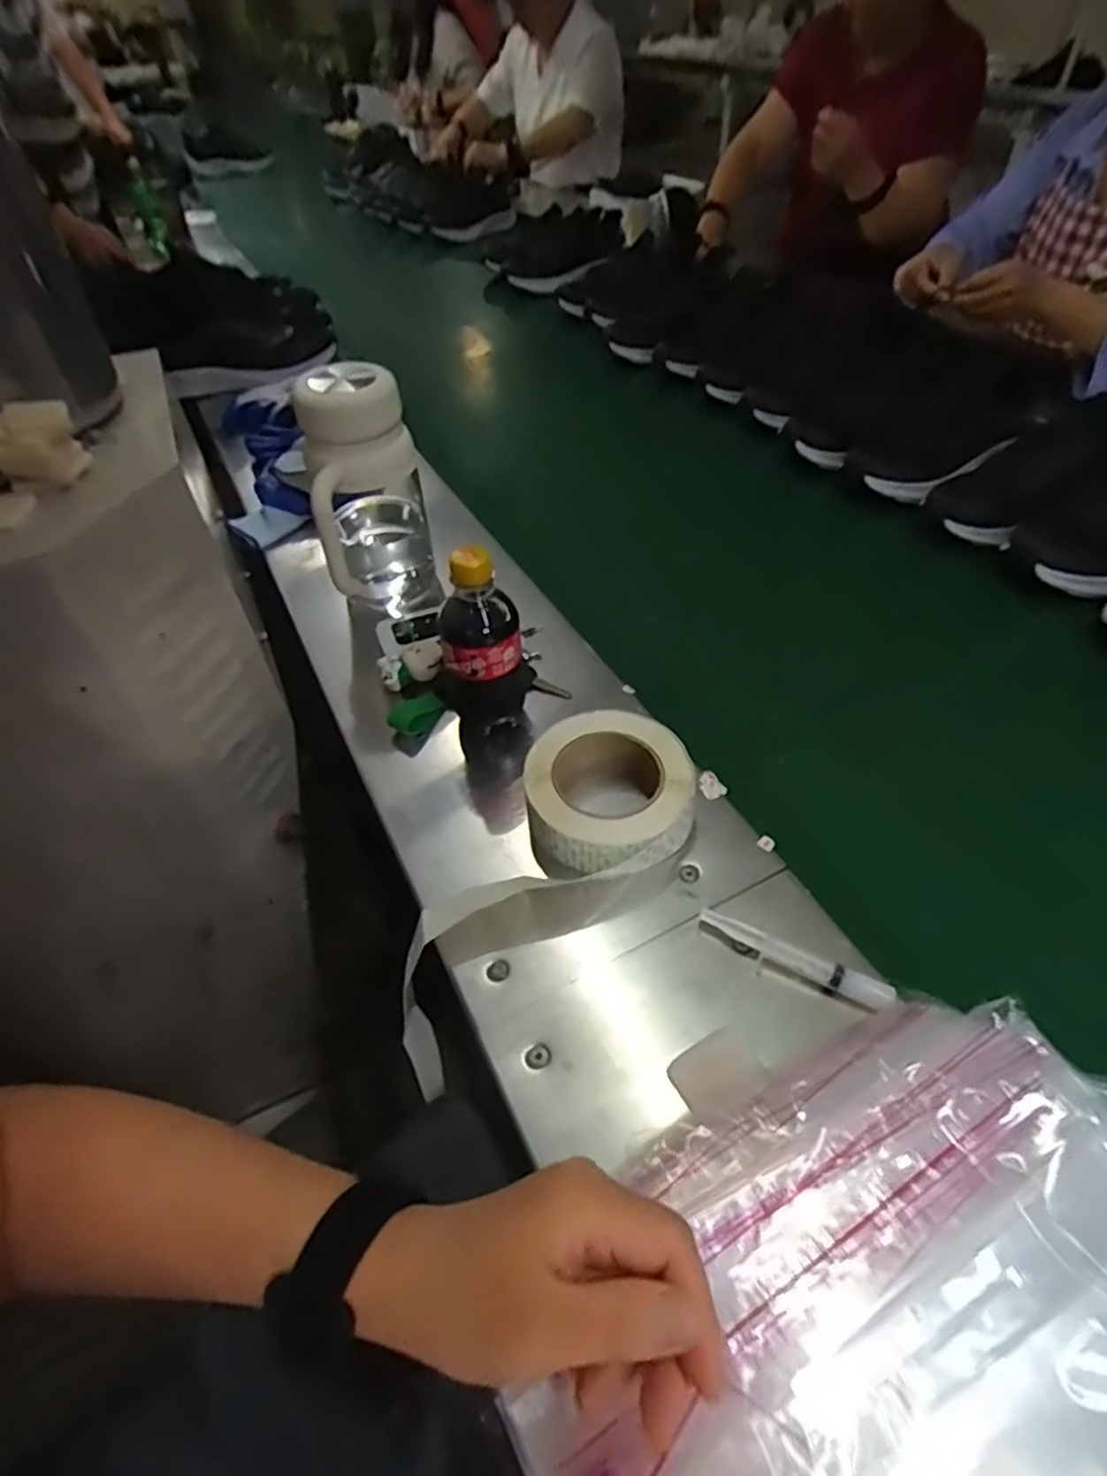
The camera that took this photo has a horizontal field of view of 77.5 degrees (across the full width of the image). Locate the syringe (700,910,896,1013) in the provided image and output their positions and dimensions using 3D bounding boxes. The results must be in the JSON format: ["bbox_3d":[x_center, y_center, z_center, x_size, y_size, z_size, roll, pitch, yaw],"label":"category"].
[{"bbox_3d":[0.151,0.139,0.437,0.118,0.015,0.015,23,53,23],"label":"syringe"}]

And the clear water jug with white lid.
[{"bbox_3d":[-0.176,-0.228,0.662,0.098,0.216,0.119,-14,48,-9],"label":"clear water jug with white lid"}]

